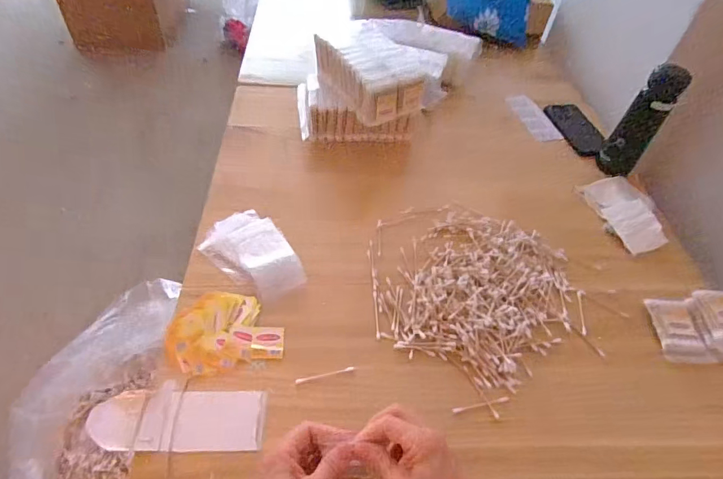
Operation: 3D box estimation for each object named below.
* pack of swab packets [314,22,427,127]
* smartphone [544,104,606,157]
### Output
[{"bbox_3d":[0.012,-0.283,0.728,0.117,0.077,0.185,-21,55,-22],"label":"pack of swab packets"},{"bbox_3d":[0.412,-0.212,0.832,0.066,0.016,0.153,-6,51,-11],"label":"smartphone"}]

